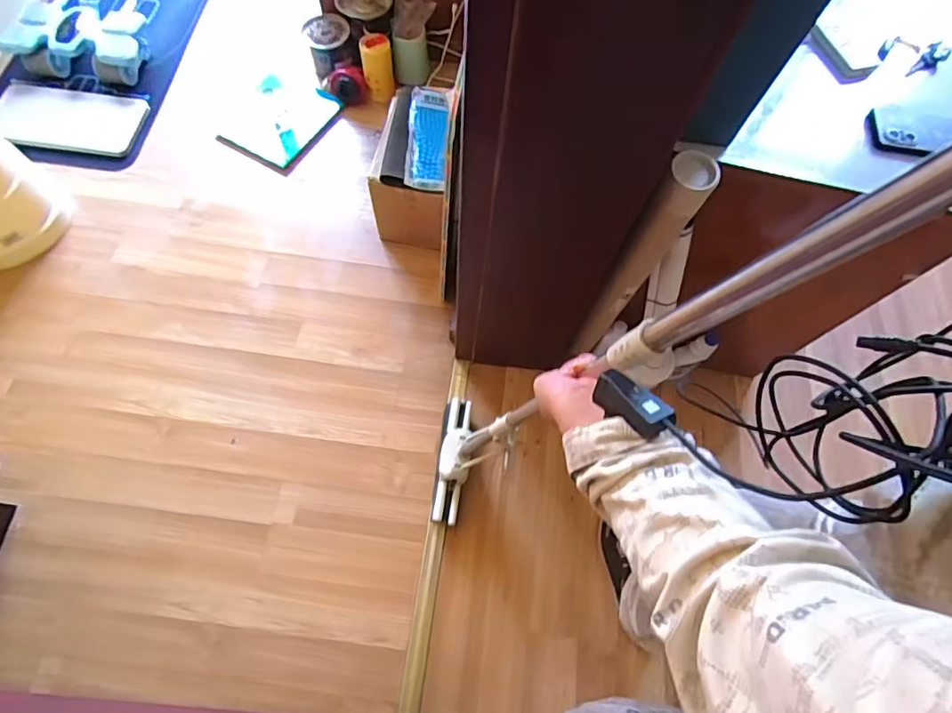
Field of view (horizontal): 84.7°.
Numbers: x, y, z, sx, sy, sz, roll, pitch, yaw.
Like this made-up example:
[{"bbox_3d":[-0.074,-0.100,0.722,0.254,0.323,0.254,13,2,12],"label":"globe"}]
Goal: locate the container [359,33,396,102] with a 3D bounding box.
[{"bbox_3d":[-0.266,-0.783,1.415,0.086,0.147,0.084,-8,68,-4],"label":"container"}]

